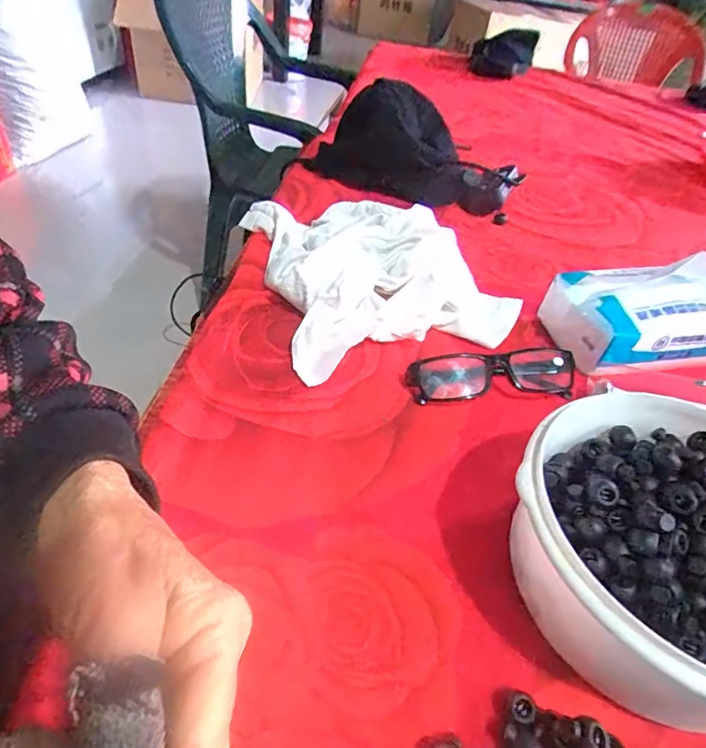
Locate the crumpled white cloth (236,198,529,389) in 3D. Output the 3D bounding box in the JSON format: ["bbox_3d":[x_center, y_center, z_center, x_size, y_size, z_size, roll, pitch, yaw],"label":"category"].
[{"bbox_3d":[0.018,-0.116,0.487,0.228,0.060,0.264,-12,47,-21],"label":"crumpled white cloth"}]

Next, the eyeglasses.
[{"bbox_3d":[0.112,-0.005,0.398,0.136,0.031,0.046,-4,45,-14],"label":"eyeglasses"}]

